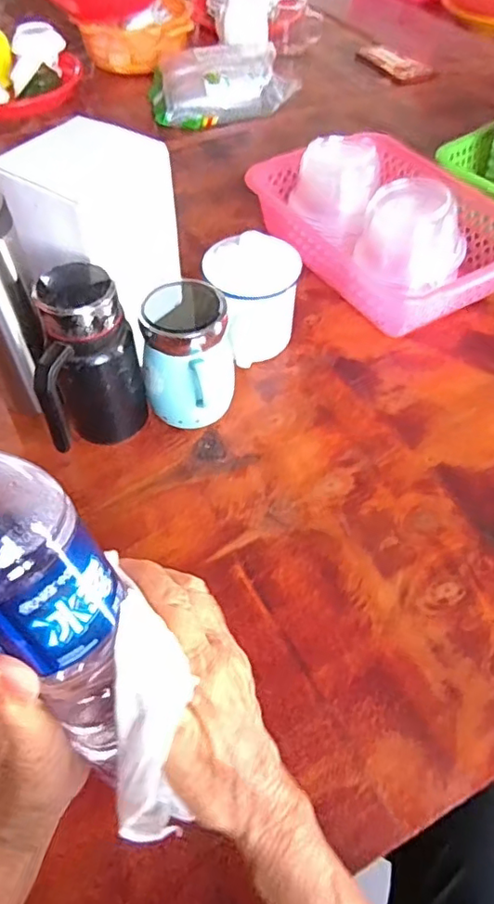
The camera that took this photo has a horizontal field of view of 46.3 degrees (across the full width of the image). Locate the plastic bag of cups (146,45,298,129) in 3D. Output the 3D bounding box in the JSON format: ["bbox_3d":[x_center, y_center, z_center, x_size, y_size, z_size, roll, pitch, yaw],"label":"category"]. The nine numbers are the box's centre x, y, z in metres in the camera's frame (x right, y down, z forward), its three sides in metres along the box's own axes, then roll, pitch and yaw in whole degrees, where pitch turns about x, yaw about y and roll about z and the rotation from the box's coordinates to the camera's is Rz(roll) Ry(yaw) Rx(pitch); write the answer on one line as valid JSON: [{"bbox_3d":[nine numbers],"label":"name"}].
[{"bbox_3d":[-0.054,-0.625,0.981,0.227,0.076,0.176,-17,56,-12],"label":"plastic bag of cups"}]

